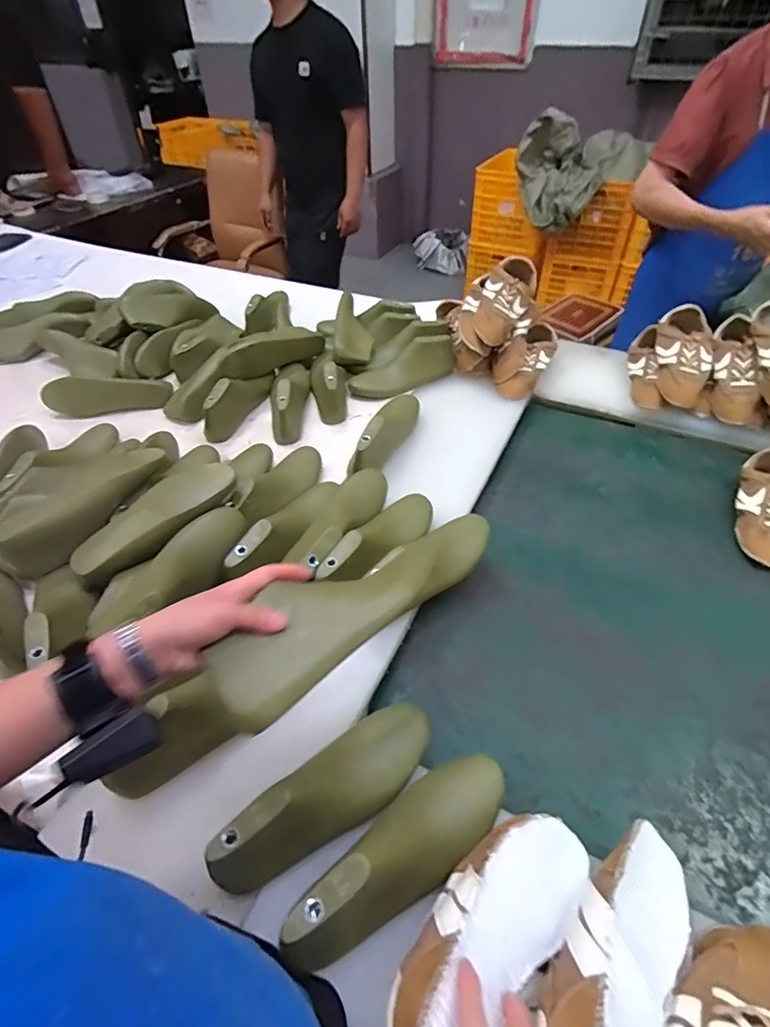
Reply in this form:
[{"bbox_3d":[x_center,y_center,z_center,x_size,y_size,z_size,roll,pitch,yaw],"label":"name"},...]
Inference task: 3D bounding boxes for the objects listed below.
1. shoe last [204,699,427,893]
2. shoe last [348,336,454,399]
[{"bbox_3d":[-0.052,0.284,0.505,0.242,0.081,0.078,-34,54,-27],"label":"shoe last"},{"bbox_3d":[0.041,-0.317,1.084,0.244,0.080,0.074,-24,49,-20],"label":"shoe last"}]

